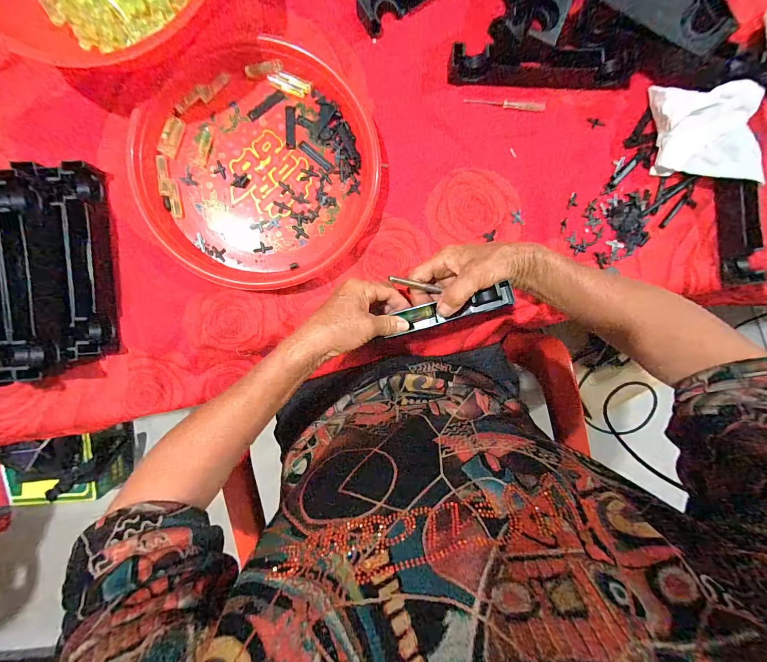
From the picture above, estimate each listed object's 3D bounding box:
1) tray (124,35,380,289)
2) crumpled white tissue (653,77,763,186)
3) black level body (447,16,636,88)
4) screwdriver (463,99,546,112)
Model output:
[{"bbox_3d":[-0.135,-0.177,0.368,0.235,0.027,0.250,0,94,-3],"label":"tray"},{"bbox_3d":[0.340,-0.209,0.367,0.088,0.051,0.112,-7,94,-2],"label":"crumpled white tissue"},{"bbox_3d":[0.170,-0.292,0.368,0.195,0.031,0.043,0,94,-3],"label":"black level body"},{"bbox_3d":[0.137,-0.253,0.387,0.090,0.004,0.011,1,94,-3],"label":"screwdriver"}]

